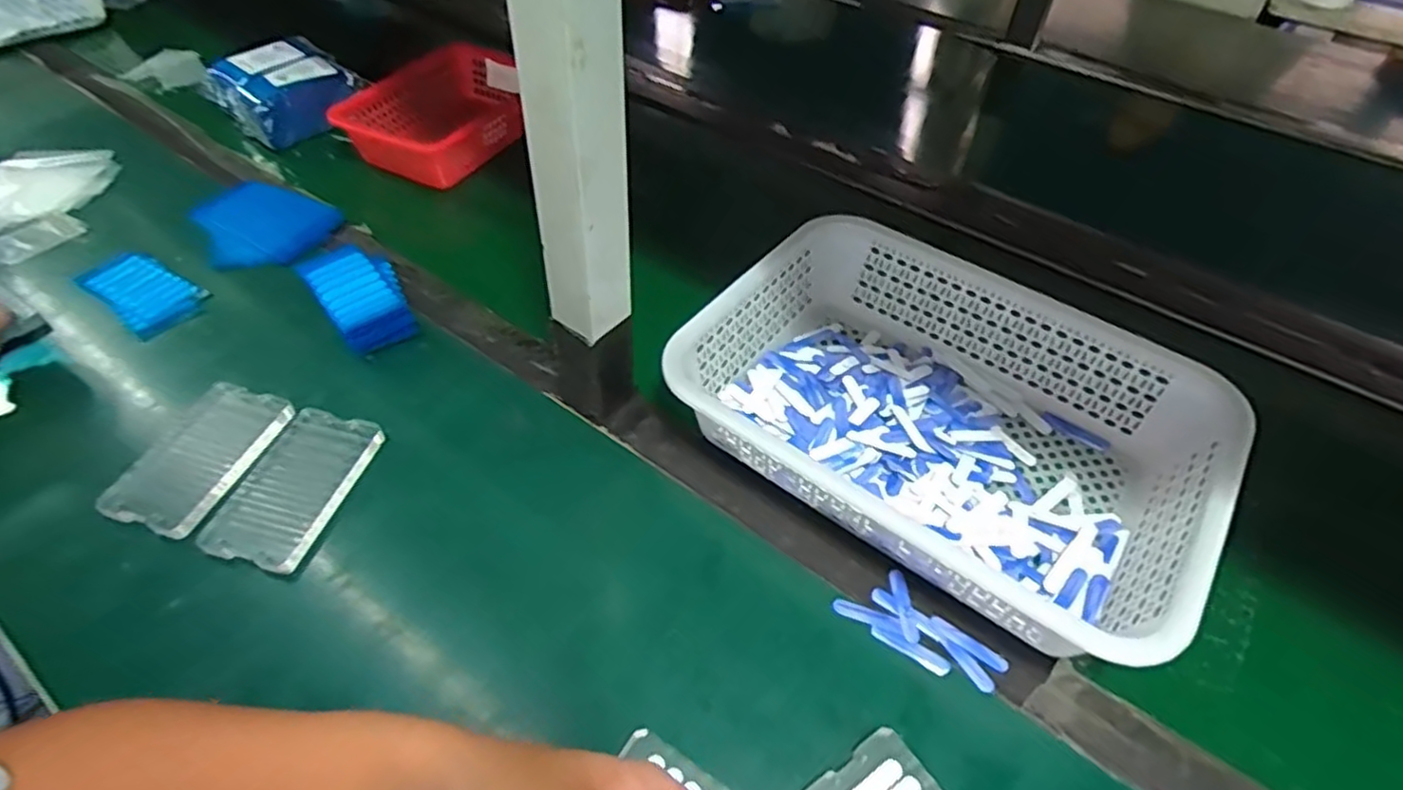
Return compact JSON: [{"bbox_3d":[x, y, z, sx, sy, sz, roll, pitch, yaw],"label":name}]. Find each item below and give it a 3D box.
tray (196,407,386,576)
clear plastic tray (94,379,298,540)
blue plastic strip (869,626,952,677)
[{"bbox_3d":[-0.289,0.062,0.503,0.072,0.012,0.120,12,50,6],"label":"tray"},{"bbox_3d":[-0.366,0.040,0.511,0.081,0.009,0.118,15,50,9],"label":"clear plastic tray"},{"bbox_3d":[0.132,0.159,0.447,0.050,0.004,0.013,28,53,18],"label":"blue plastic strip"}]

